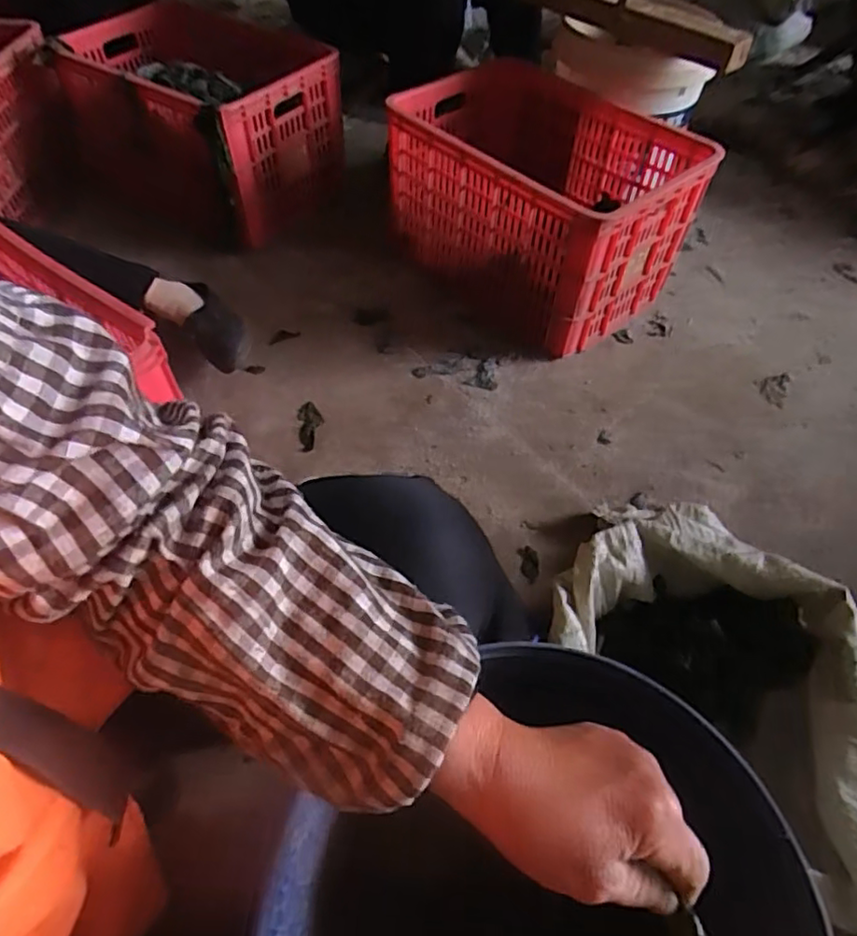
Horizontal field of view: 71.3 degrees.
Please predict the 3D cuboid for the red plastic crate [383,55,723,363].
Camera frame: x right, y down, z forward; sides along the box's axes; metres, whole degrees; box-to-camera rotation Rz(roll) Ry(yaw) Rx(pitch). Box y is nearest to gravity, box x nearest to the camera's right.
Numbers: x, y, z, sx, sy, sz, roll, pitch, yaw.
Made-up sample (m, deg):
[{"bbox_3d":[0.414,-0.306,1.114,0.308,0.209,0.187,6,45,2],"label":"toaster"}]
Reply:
[{"bbox_3d":[0.223,-0.537,1.186,0.424,0.288,0.536,-34,62,-23],"label":"red plastic crate"}]

